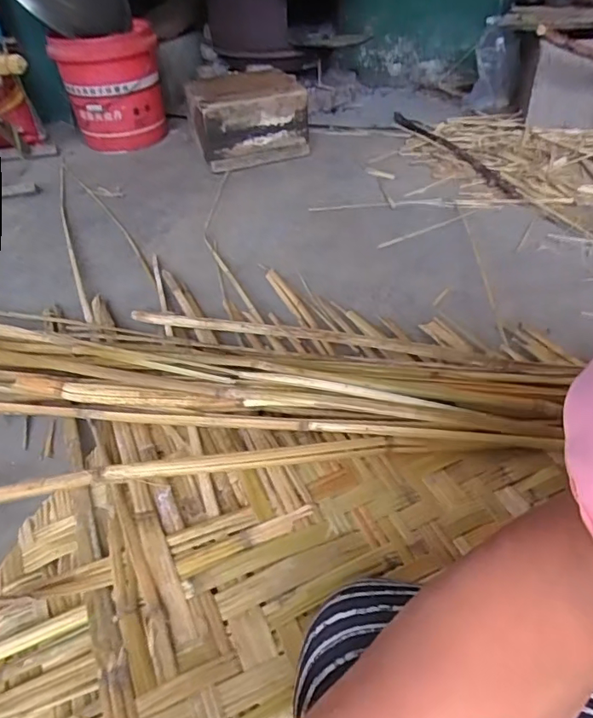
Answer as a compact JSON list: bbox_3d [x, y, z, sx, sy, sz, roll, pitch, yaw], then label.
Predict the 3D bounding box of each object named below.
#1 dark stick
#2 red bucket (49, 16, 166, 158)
[{"bbox_3d":[0.379,-0.511,1.279,0.065,0.022,0.589,-11,40,-10],"label":"dark stick"},{"bbox_3d":[-0.507,-0.749,1.457,0.269,0.272,0.261,-12,40,-10],"label":"red bucket"}]

